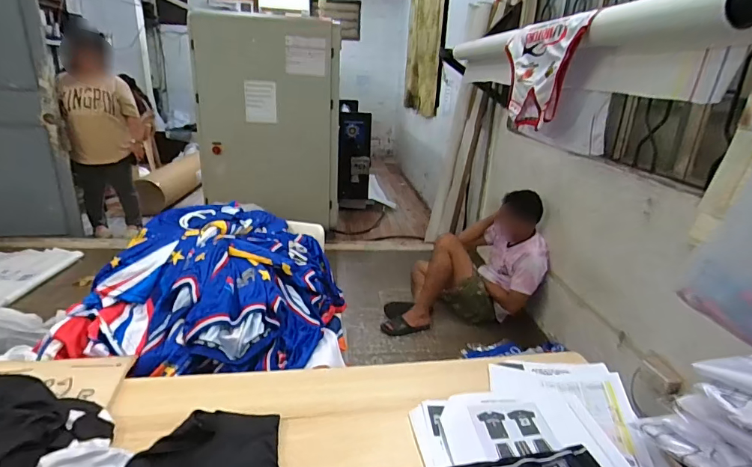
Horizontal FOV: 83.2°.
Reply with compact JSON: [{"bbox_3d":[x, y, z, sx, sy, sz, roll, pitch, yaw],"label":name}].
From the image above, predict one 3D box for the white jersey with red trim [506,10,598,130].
[{"bbox_3d":[0.543,-0.538,1.438,0.069,0.326,0.510,3,21,0],"label":"white jersey with red trim"}]

